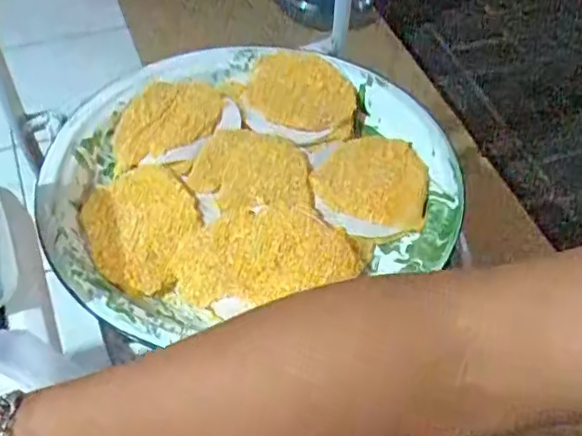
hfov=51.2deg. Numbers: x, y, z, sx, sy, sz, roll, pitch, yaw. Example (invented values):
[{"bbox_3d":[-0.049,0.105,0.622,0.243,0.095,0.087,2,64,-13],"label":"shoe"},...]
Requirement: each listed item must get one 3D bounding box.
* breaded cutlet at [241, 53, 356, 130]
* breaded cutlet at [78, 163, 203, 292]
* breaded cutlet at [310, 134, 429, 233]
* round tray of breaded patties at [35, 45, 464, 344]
[{"bbox_3d":[0.011,-0.140,0.636,0.112,0.015,0.097,5,55,-2],"label":"breaded cutlet"},{"bbox_3d":[-0.132,0.005,0.541,0.098,0.017,0.127,-27,62,-22],"label":"breaded cutlet"},{"bbox_3d":[0.078,-0.041,0.584,0.105,0.020,0.098,14,55,5],"label":"breaded cutlet"},{"bbox_3d":[-0.045,-0.054,0.586,0.363,0.046,0.312,-13,57,-14],"label":"round tray of breaded patties"}]

